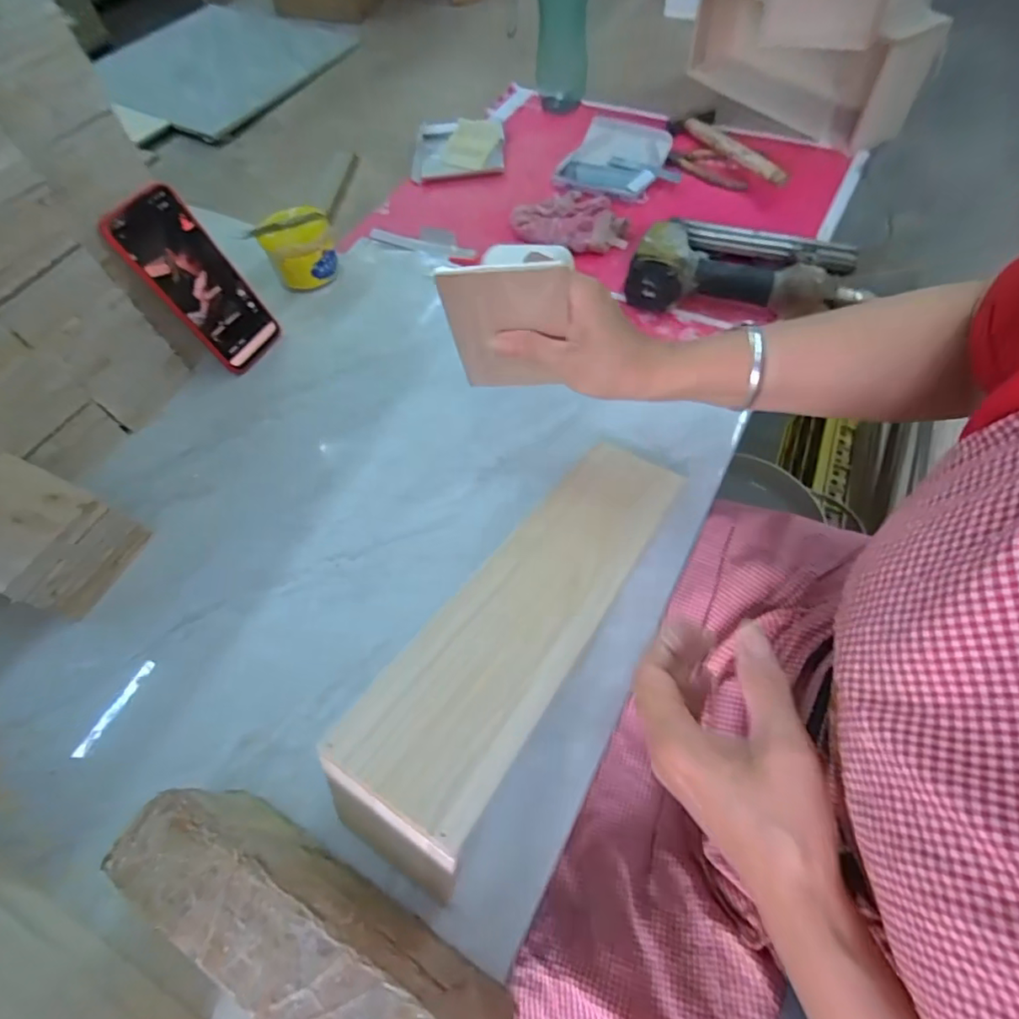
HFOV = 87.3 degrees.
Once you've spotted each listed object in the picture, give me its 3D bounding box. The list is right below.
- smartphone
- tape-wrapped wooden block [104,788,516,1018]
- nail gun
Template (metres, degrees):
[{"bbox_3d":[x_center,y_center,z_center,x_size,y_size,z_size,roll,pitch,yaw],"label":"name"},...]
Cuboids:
[{"bbox_3d":[-0.303,-0.222,0.525,0.013,0.163,0.079,13,59,37],"label":"smartphone"},{"bbox_3d":[-0.093,0.227,0.283,0.217,0.106,0.051,25,64,17],"label":"tape-wrapped wooden block"},{"bbox_3d":[0.252,-0.269,0.582,0.243,0.060,0.129,3,60,5],"label":"nail gun"}]

